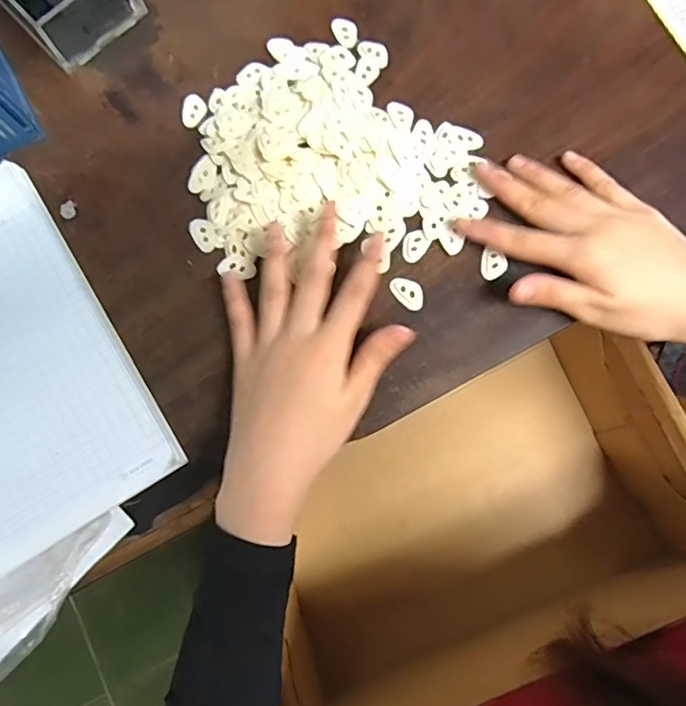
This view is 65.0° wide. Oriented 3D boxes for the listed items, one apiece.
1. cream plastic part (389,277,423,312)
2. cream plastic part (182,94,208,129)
[{"bbox_3d":[0.045,-0.042,0.364,0.018,0.004,0.027,-42,82,-8],"label":"cream plastic part"},{"bbox_3d":[-0.111,-0.180,0.400,0.018,0.004,0.027,2,78,0],"label":"cream plastic part"}]

